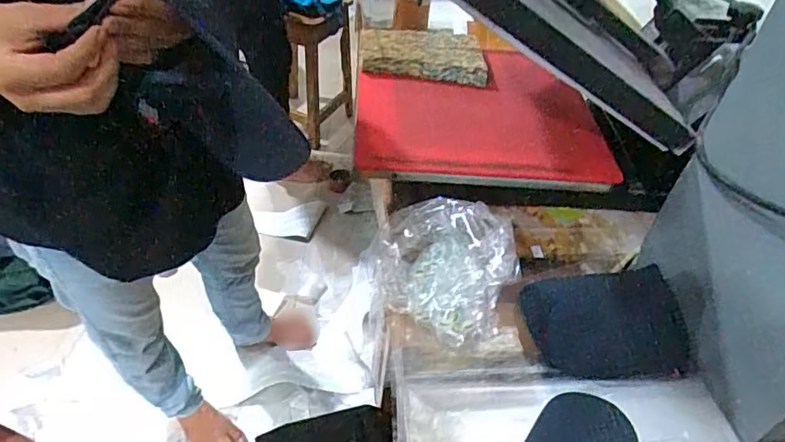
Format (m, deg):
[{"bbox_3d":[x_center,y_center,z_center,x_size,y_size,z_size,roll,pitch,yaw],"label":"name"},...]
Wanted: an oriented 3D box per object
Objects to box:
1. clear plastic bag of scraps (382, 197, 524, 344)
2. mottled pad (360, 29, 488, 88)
[{"bbox_3d":[0.068,0.060,0.711,0.170,0.086,0.185,4,43,-2],"label":"clear plastic bag of scraps"},{"bbox_3d":[0.052,-0.289,0.956,0.209,0.043,0.117,4,43,-2],"label":"mottled pad"}]

